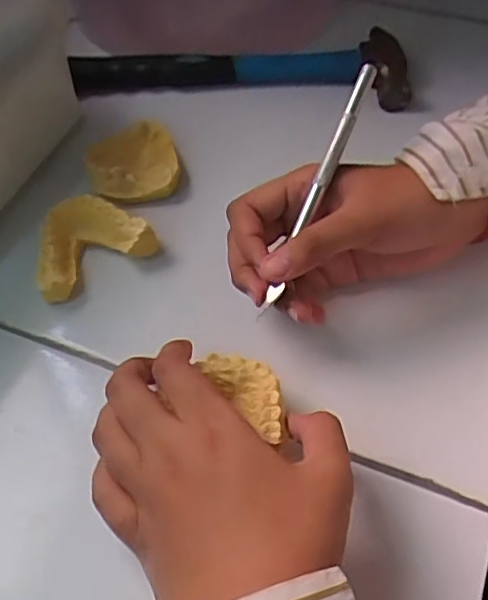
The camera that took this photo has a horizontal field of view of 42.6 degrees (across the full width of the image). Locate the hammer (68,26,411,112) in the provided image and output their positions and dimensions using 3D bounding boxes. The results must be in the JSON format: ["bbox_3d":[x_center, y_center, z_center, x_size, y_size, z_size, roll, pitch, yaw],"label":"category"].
[{"bbox_3d":[-0.003,-0.176,0.469,0.246,0.022,0.074,4,54,2],"label":"hammer"}]

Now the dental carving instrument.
[{"bbox_3d":[0.037,-0.055,0.309,0.006,0.009,0.136,23,86,15],"label":"dental carving instrument"}]

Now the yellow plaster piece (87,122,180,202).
[{"bbox_3d":[-0.073,-0.096,0.409,0.056,0.018,0.068,-10,55,-8],"label":"yellow plaster piece"}]

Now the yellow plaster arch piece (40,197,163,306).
[{"bbox_3d":[-0.092,-0.035,0.361,0.068,0.020,0.048,-29,59,-19],"label":"yellow plaster arch piece"}]

